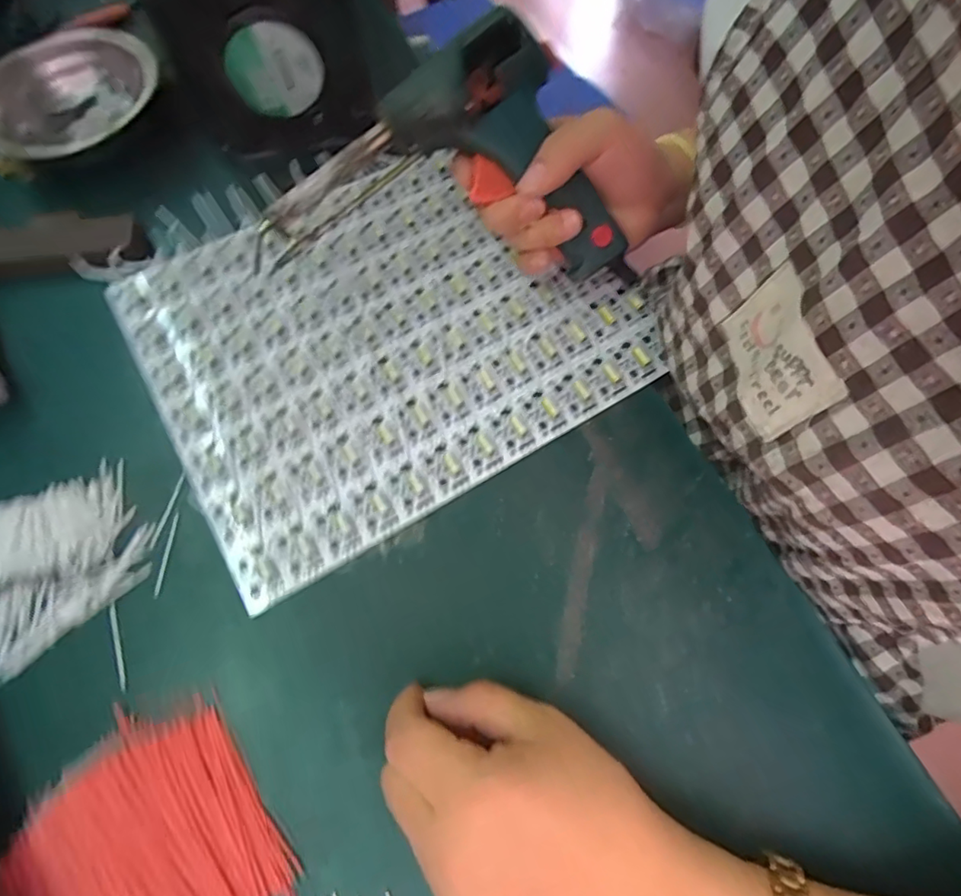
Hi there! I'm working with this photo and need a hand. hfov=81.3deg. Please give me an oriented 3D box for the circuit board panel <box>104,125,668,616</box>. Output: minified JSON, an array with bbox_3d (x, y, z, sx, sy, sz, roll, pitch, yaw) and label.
[{"bbox_3d":[-0.067,-0.084,0.354,0.275,0.010,0.255,-31,70,-13],"label":"circuit board panel"}]

